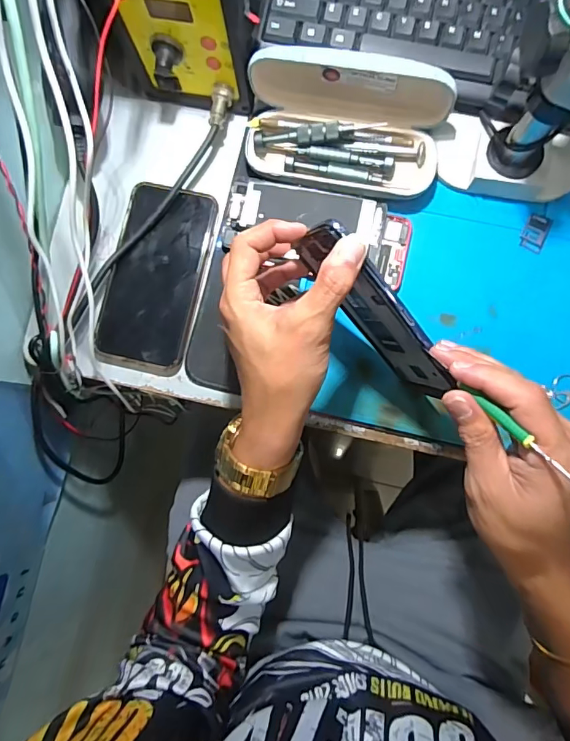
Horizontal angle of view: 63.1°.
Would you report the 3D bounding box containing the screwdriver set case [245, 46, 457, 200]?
[{"bbox_3d":[0.048,-0.202,0.375,0.161,0.062,0.096,9,86,4],"label":"screwdriver set case"}]

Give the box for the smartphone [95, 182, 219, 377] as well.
[{"bbox_3d":[-0.114,-0.081,0.405,0.078,0.012,0.161,10,90,5],"label":"smartphone"}]

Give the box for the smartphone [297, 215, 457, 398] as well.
[{"bbox_3d":[0.068,-0.040,0.332,0.012,0.077,0.151,-45,106,-10],"label":"smartphone"}]

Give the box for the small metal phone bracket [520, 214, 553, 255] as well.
[{"bbox_3d":[0.212,-0.117,0.392,0.020,0.004,0.031,22,87,5],"label":"small metal phone bracket"}]

